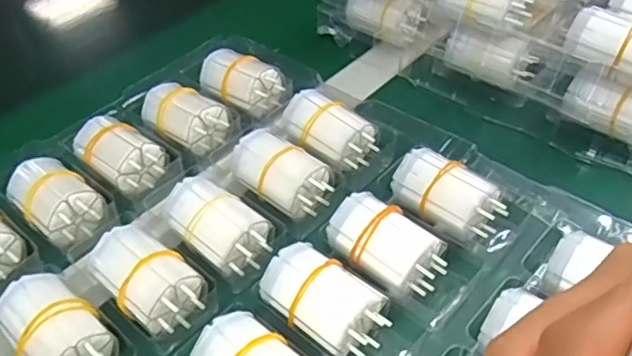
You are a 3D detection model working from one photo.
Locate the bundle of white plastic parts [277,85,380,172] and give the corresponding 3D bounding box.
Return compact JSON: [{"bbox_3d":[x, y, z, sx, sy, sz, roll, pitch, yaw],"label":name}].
[{"bbox_3d":[0.006,-0.032,0.409,0.065,0.027,0.034,28,51,28],"label":"bundle of white plastic parts"}]

